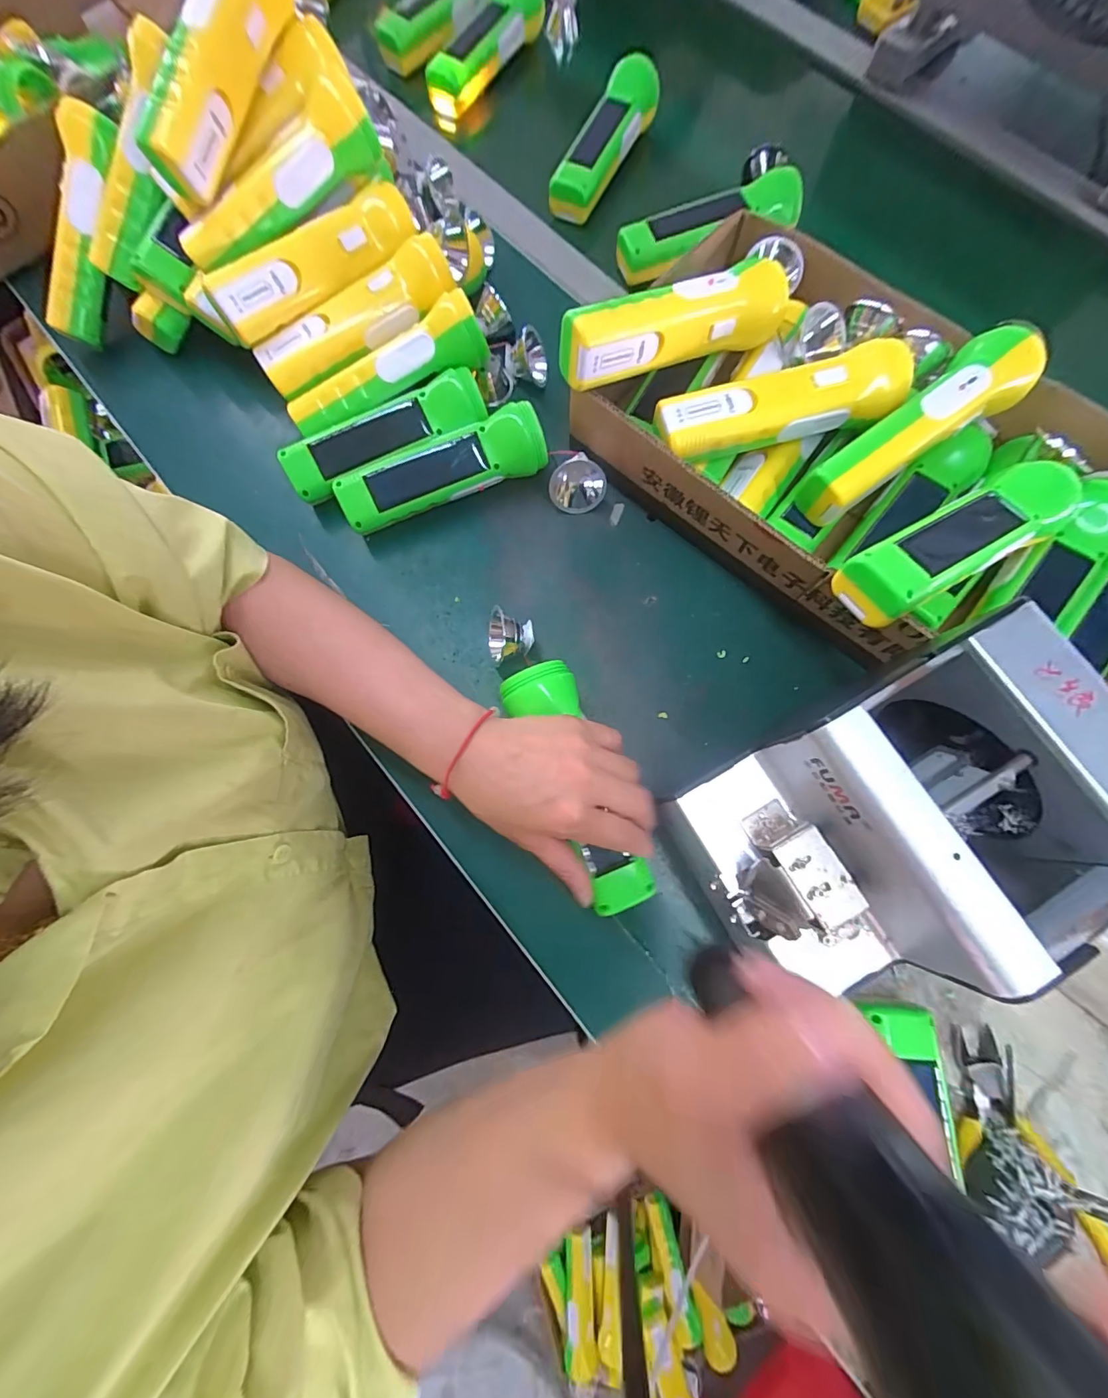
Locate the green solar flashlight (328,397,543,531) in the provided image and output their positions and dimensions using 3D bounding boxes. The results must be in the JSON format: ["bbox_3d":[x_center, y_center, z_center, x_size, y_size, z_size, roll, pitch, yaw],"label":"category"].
[{"bbox_3d":[-0.088,-0.180,0.384,0.165,0.045,0.043,-22,77,-4],"label":"green solar flashlight"}]

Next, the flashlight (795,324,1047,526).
[{"bbox_3d":[0.244,-0.183,0.327,0.166,0.056,0.048,-35,78,-7],"label":"flashlight"}]

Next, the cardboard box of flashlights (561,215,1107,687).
[{"bbox_3d":[0.226,-0.157,0.338,0.398,0.111,0.232,40,80,10],"label":"cardboard box of flashlights"}]

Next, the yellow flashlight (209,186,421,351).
[{"bbox_3d":[-0.182,-0.334,0.370,0.164,0.034,0.044,-40,119,-12],"label":"yellow flashlight"}]

